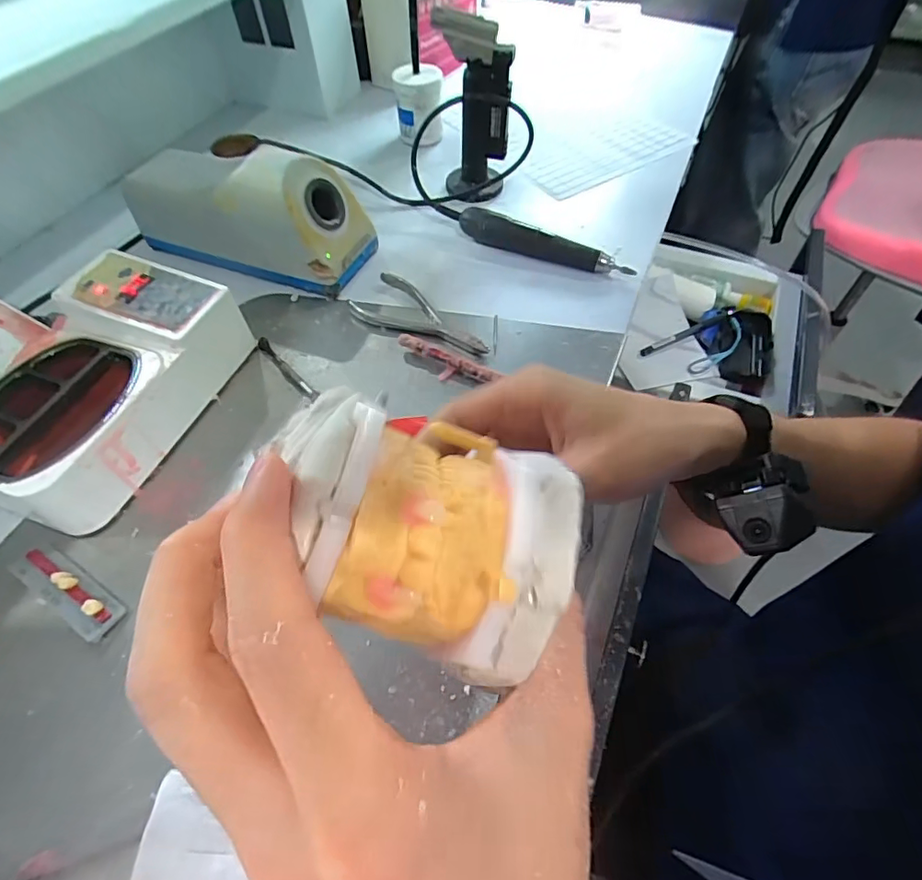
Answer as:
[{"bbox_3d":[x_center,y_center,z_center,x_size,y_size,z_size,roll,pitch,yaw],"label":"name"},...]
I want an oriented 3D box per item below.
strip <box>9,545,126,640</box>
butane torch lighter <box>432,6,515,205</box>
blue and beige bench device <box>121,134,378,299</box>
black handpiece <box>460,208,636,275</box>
[{"bbox_3d":[-0.234,0.087,0.302,0.085,0.010,0.022,27,60,18],"label":"strip"},{"bbox_3d":[0.014,-0.317,0.486,0.063,0.149,0.056,5,56,5],"label":"butane torch lighter"},{"bbox_3d":[-0.190,-0.206,0.455,0.204,0.092,0.087,18,58,13],"label":"blue and beige bench device"},{"bbox_3d":[0.074,-0.181,0.472,0.163,0.026,0.026,25,59,17],"label":"black handpiece"}]

